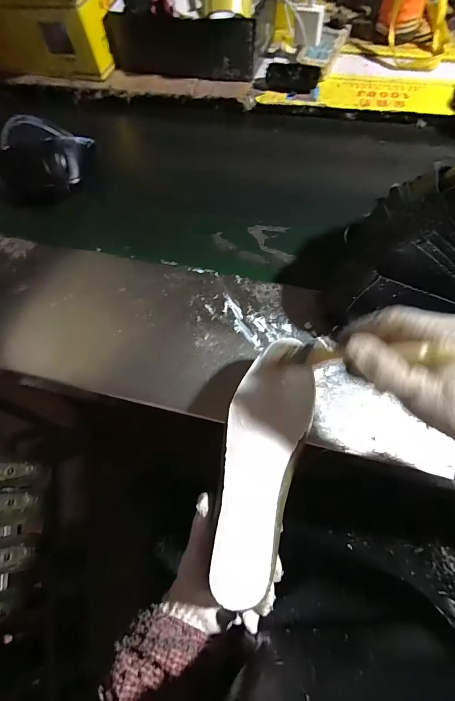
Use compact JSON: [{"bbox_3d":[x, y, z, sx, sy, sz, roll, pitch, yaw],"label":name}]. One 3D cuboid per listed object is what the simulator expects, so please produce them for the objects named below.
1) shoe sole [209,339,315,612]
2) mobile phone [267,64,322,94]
[{"bbox_3d":[0.033,0.100,0.310,0.073,0.017,0.232,12,74,8],"label":"shoe sole"},{"bbox_3d":[0.135,-0.569,0.687,0.110,0.007,0.062,14,88,10],"label":"mobile phone"}]

